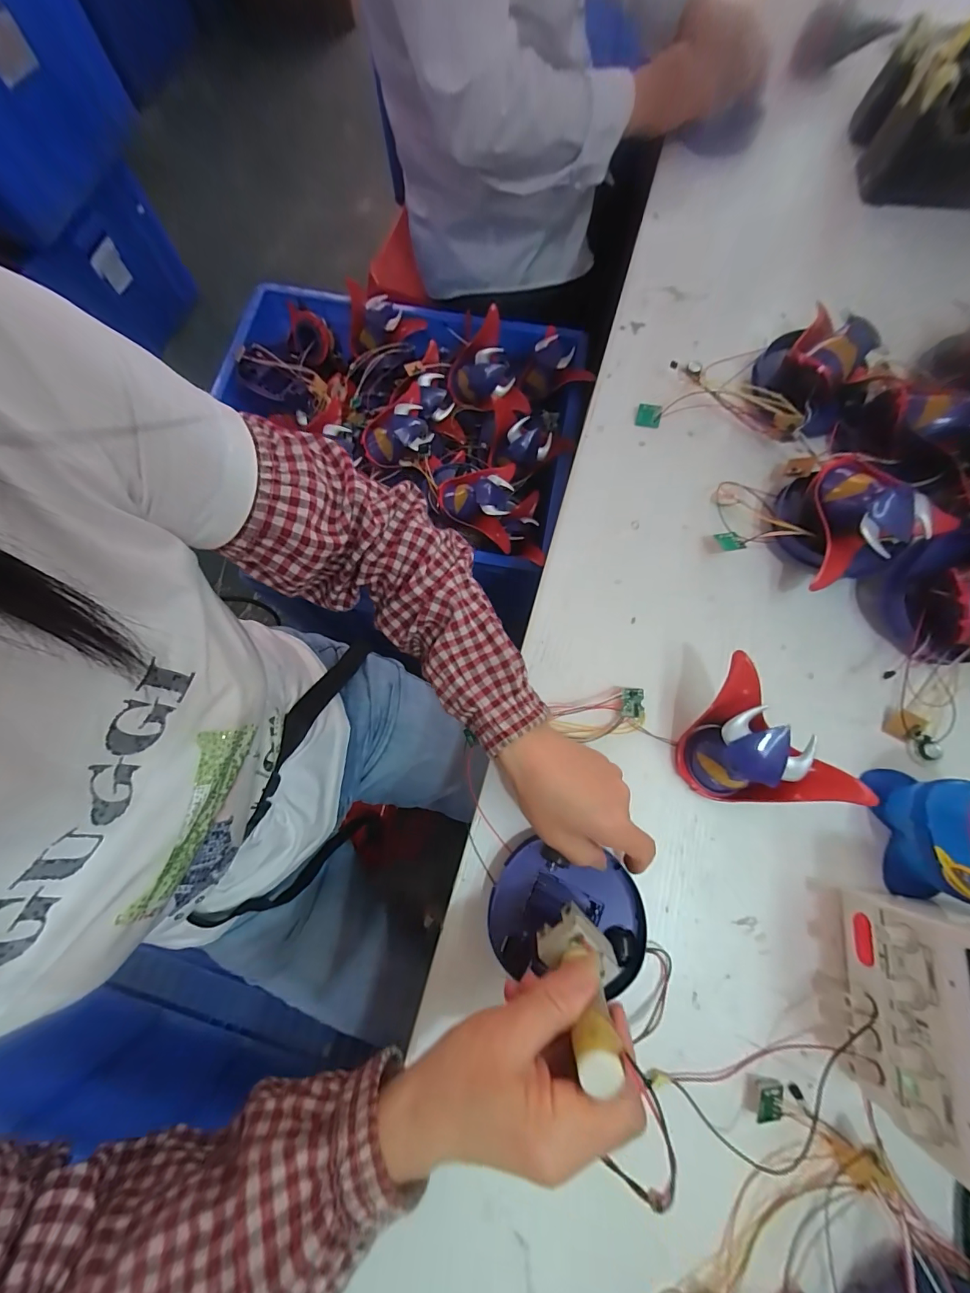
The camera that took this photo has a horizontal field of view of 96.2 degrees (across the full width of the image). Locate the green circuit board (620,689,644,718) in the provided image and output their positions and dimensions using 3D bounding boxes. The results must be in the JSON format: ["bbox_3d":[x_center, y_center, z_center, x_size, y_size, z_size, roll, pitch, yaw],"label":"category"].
[{"bbox_3d":[0.128,0.049,0.379,0.023,0.004,0.025,2,84,-14],"label":"green circuit board"}]

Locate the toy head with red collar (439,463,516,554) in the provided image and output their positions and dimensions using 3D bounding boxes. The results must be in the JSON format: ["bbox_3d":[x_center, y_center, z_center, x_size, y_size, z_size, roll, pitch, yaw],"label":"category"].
[{"bbox_3d":[-0.011,-0.192,0.574,0.095,0.043,0.117,3,75,1],"label":"toy head with red collar"}]

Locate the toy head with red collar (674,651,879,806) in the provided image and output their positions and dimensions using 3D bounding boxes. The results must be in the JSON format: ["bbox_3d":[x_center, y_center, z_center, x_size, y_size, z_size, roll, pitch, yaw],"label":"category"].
[{"bbox_3d":[0.203,0.085,0.338,0.079,0.069,0.123,-36,76,-8],"label":"toy head with red collar"}]

